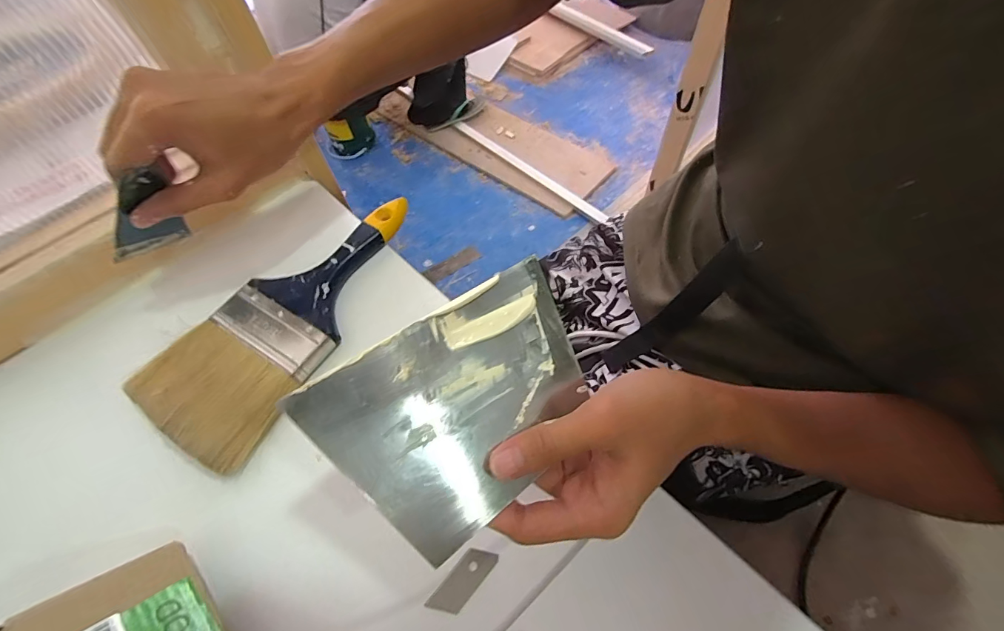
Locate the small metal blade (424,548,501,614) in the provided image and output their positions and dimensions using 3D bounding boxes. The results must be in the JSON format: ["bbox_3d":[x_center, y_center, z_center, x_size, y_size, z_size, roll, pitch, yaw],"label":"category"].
[{"bbox_3d":[-0.023,0.157,0.252,0.018,0.004,0.043,34,64,31],"label":"small metal blade"}]

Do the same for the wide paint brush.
[{"bbox_3d":[-0.165,-0.008,0.342,0.098,0.035,0.237,24,64,17],"label":"wide paint brush"}]

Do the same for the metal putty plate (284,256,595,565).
[{"bbox_3d":[-0.013,0.042,0.209,0.134,0.004,0.095,-33,95,-26],"label":"metal putty plate"}]

